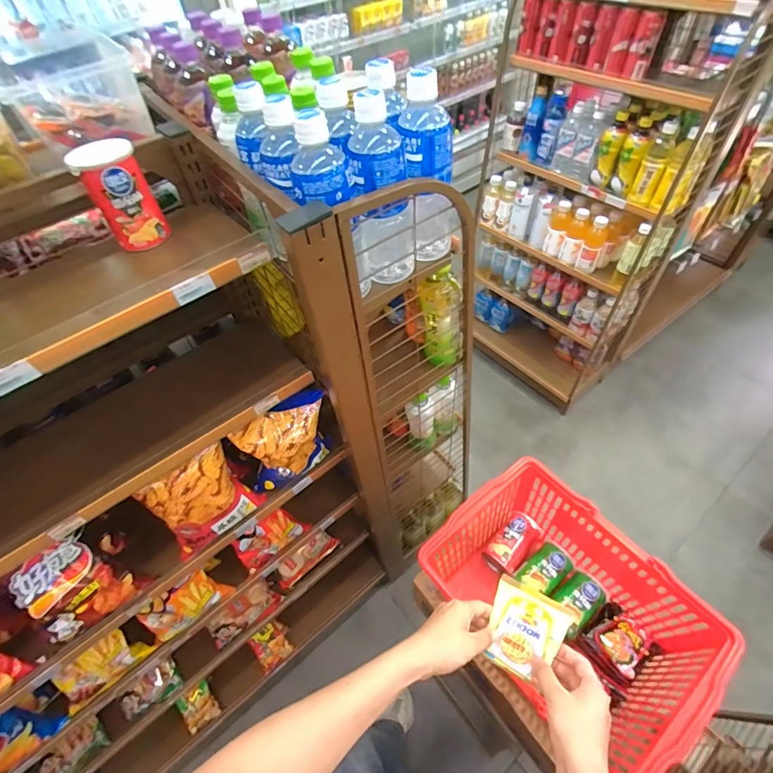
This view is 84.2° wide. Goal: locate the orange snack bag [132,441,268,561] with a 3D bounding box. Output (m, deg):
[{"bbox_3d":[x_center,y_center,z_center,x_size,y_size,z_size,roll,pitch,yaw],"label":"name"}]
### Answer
[{"bbox_3d":[-0.302,0.190,0.712,0.153,0.169,0.066,-36,58,-21],"label":"orange snack bag"}]

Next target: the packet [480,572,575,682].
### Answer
[{"bbox_3d":[0.176,0.310,0.547,0.089,0.018,0.099,26,59,21],"label":"packet"}]

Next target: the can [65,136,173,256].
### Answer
[{"bbox_3d":[-0.352,-0.253,0.572,0.073,0.114,0.079,-2,53,3],"label":"can"}]

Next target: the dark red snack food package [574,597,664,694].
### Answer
[{"bbox_3d":[0.412,0.456,0.756,0.110,0.030,0.099,-35,58,-20],"label":"dark red snack food package"}]

